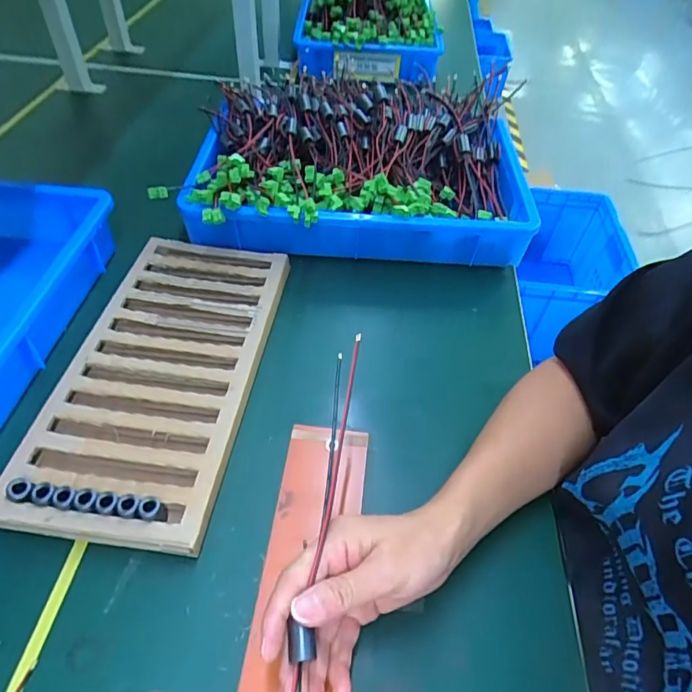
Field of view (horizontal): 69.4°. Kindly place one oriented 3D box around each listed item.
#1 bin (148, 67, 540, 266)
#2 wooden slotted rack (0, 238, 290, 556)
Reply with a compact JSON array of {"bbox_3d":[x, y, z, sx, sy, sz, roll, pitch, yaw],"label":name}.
[{"bbox_3d":[0.017,-0.244,0.687,0.436,0.137,0.295,-1,49,-5],"label":"bin"},{"bbox_3d":[-0.182,0.019,0.511,0.179,0.032,0.352,8,50,2],"label":"wooden slotted rack"}]

